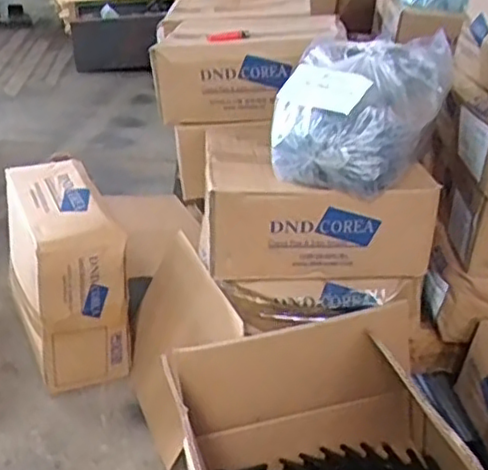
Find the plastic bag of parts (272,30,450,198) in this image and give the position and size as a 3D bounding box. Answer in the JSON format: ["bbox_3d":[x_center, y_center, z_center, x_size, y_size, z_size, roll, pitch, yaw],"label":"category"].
[{"bbox_3d":[0.166,-0.184,0.978,0.225,0.163,0.244,15,29,13],"label":"plastic bag of parts"}]

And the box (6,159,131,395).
[{"bbox_3d":[-0.316,0.062,1.181,0.163,0.287,0.330,-5,31,-23],"label":"box"}]

